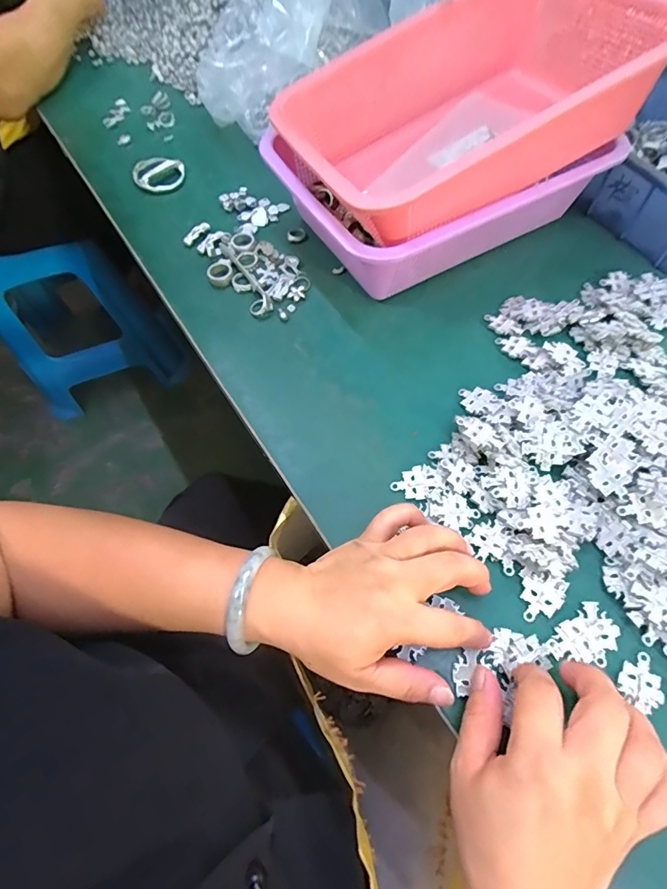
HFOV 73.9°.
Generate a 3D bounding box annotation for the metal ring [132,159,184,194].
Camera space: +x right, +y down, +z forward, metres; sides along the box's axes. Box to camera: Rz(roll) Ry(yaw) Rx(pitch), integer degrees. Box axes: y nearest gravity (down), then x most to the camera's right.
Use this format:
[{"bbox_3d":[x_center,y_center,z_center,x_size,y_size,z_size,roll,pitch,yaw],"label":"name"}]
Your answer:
[{"bbox_3d":[-0.215,-0.329,0.540,0.061,0.015,0.061,-1,61,1],"label":"metal ring"}]

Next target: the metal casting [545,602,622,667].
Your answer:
[{"bbox_3d":[0.162,0.126,0.285,0.046,0.004,0.031,-34,66,-16],"label":"metal casting"}]

